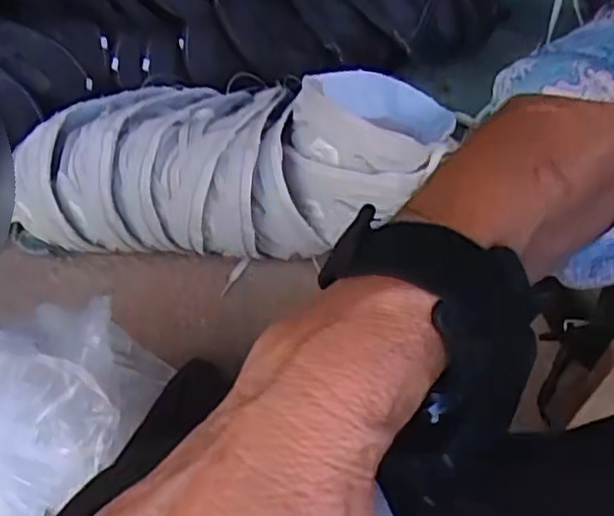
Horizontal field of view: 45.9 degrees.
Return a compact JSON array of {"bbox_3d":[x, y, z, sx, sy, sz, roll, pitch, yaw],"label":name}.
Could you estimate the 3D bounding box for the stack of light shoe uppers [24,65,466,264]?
[{"bbox_3d":[-0.062,-0.096,0.680,0.412,0.130,0.153,-1,53,-2],"label":"stack of light shoe uppers"}]

